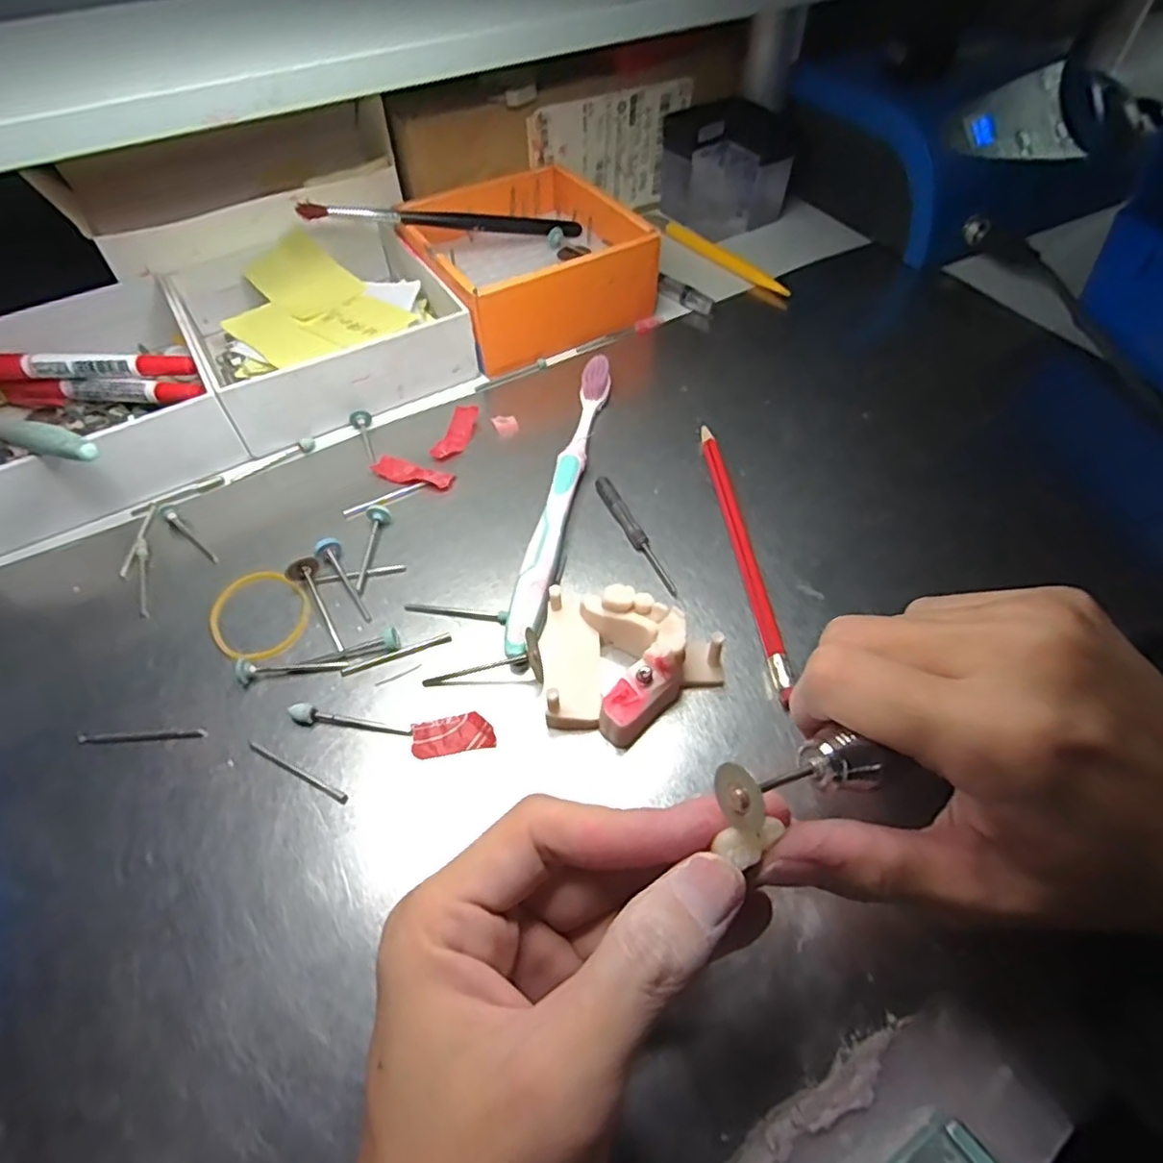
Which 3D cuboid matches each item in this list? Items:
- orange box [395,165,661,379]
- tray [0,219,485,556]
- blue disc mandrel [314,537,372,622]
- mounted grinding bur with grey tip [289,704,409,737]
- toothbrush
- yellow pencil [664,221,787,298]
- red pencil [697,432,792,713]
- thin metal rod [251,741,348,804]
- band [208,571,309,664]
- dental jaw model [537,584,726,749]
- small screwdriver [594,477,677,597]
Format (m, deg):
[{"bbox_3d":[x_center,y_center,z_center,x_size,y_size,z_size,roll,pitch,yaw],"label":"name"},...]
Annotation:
[{"bbox_3d":[-0.034,-0.195,0.382,0.119,0.046,0.123,-25,57,-16],"label":"orange box"},{"bbox_3d":[-0.204,-0.122,0.339,0.266,0.037,0.147,-27,58,-17],"label":"tray"},{"bbox_3d":[-0.101,-0.001,0.268,0.010,0.009,0.044,-28,58,-18],"label":"blue disc mandrel"},{"bbox_3d":[-0.085,0.052,0.232,0.045,0.005,0.006,9,56,6],"label":"mounted grinding bur with grey tip"},{"bbox_3d":[-0.007,-0.044,0.294,0.015,0.016,0.180,9,55,8],"label":"toothbrush"},{"bbox_3d":[0.097,-0.220,0.426,0.011,0.008,0.113,-31,61,-20],"label":"yellow pencil"},{"bbox_3d":[0.069,-0.017,0.276,0.008,0.010,0.147,-5,54,-2],"label":"red pencil"},{"bbox_3d":[-0.101,0.066,0.222,0.044,0.004,0.004,23,59,15],"label":"thin metal rod"},{"bbox_3d":[-0.135,0.013,0.262,0.046,0.006,0.038,28,61,20],"label":"band"},{"bbox_3d":[0.017,0.031,0.231,0.068,0.030,0.050,9,55,8],"label":"dental jaw model"},{"bbox_3d":[0.024,-0.022,0.283,0.007,0.006,0.071,-21,56,-13],"label":"small screwdriver"}]

